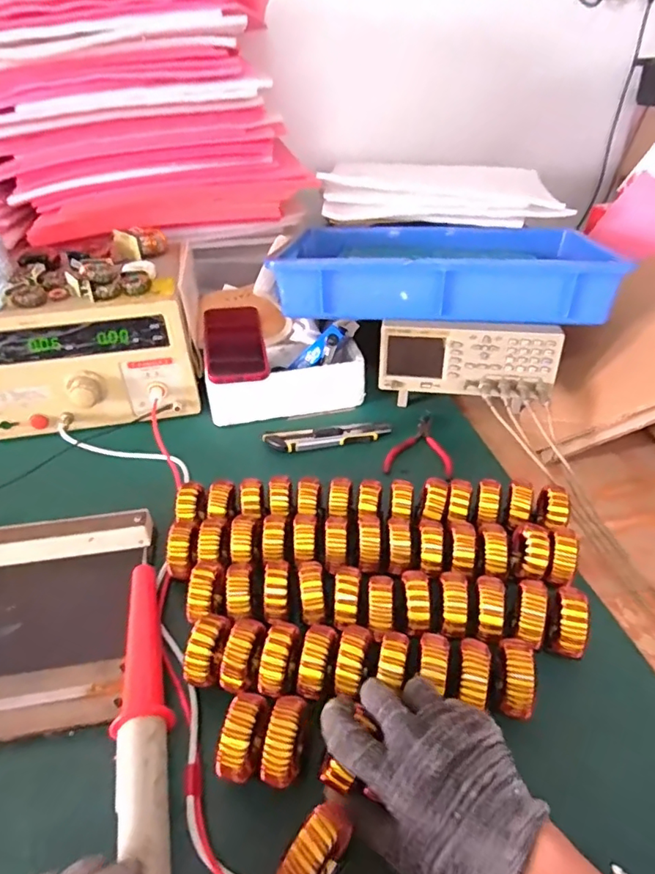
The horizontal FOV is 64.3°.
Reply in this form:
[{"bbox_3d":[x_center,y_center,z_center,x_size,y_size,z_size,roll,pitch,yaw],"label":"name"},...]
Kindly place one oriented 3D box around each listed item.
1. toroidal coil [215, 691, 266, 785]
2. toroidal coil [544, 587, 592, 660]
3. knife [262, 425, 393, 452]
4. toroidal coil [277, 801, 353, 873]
[{"bbox_3d":[-0.056,0.206,0.353,0.023,0.047,0.047,8,38,11],"label":"toroidal coil"},{"bbox_3d":[0.191,0.152,0.419,0.027,0.053,0.044,12,39,16],"label":"toroidal coil"},{"bbox_3d":[0.002,-0.001,0.664,0.161,0.014,0.033,-7,37,-9],"label":"knife"},{"bbox_3d":[-0.007,0.242,0.300,0.021,0.047,0.047,25,44,30],"label":"toroidal coil"}]

